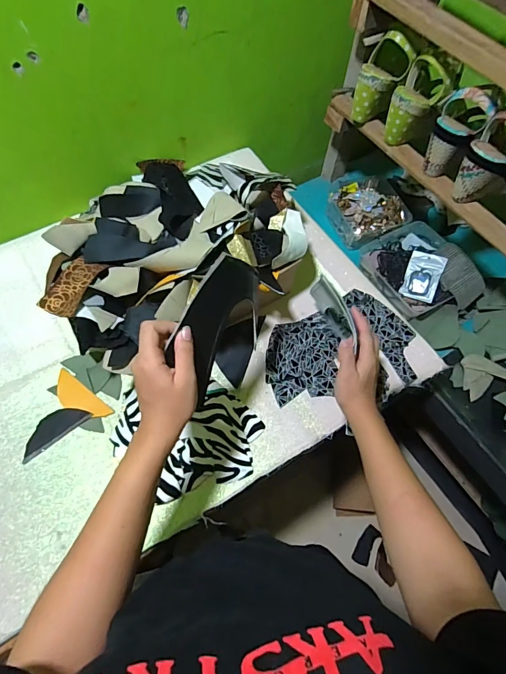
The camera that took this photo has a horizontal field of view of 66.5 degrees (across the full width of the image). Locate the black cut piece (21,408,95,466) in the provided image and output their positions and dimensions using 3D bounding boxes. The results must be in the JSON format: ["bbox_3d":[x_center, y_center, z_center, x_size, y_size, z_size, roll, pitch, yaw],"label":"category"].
[{"bbox_3d":[-0.299,0.137,0.577,0.105,0.004,0.040,-37,75,-18],"label":"black cut piece"}]

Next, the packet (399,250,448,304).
[{"bbox_3d":[0.357,-0.127,0.810,0.069,0.013,0.098,22,99,29],"label":"packet"}]

